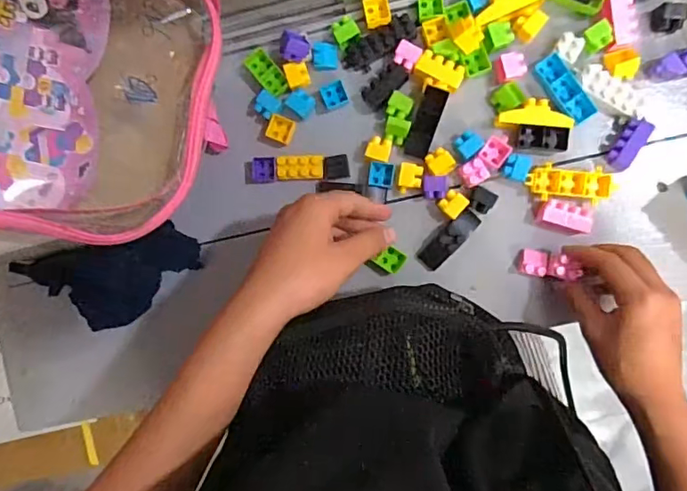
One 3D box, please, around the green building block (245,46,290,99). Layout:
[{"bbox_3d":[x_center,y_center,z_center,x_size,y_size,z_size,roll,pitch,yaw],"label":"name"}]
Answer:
[{"bbox_3d":[-0.066,-0.148,0.443,0.020,0.011,0.042,-40,89,5],"label":"green building block"}]

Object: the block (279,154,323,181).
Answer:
[{"bbox_3d":[-0.036,-0.067,0.443,0.039,0.010,0.021,-1,92,5],"label":"block"}]

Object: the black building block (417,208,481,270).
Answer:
[{"bbox_3d":[0.090,-0.005,0.438,0.021,0.012,0.059,45,95,2],"label":"black building block"}]

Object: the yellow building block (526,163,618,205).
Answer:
[{"bbox_3d":[0.185,-0.051,0.426,0.068,0.013,0.029,5,93,5],"label":"yellow building block"}]

